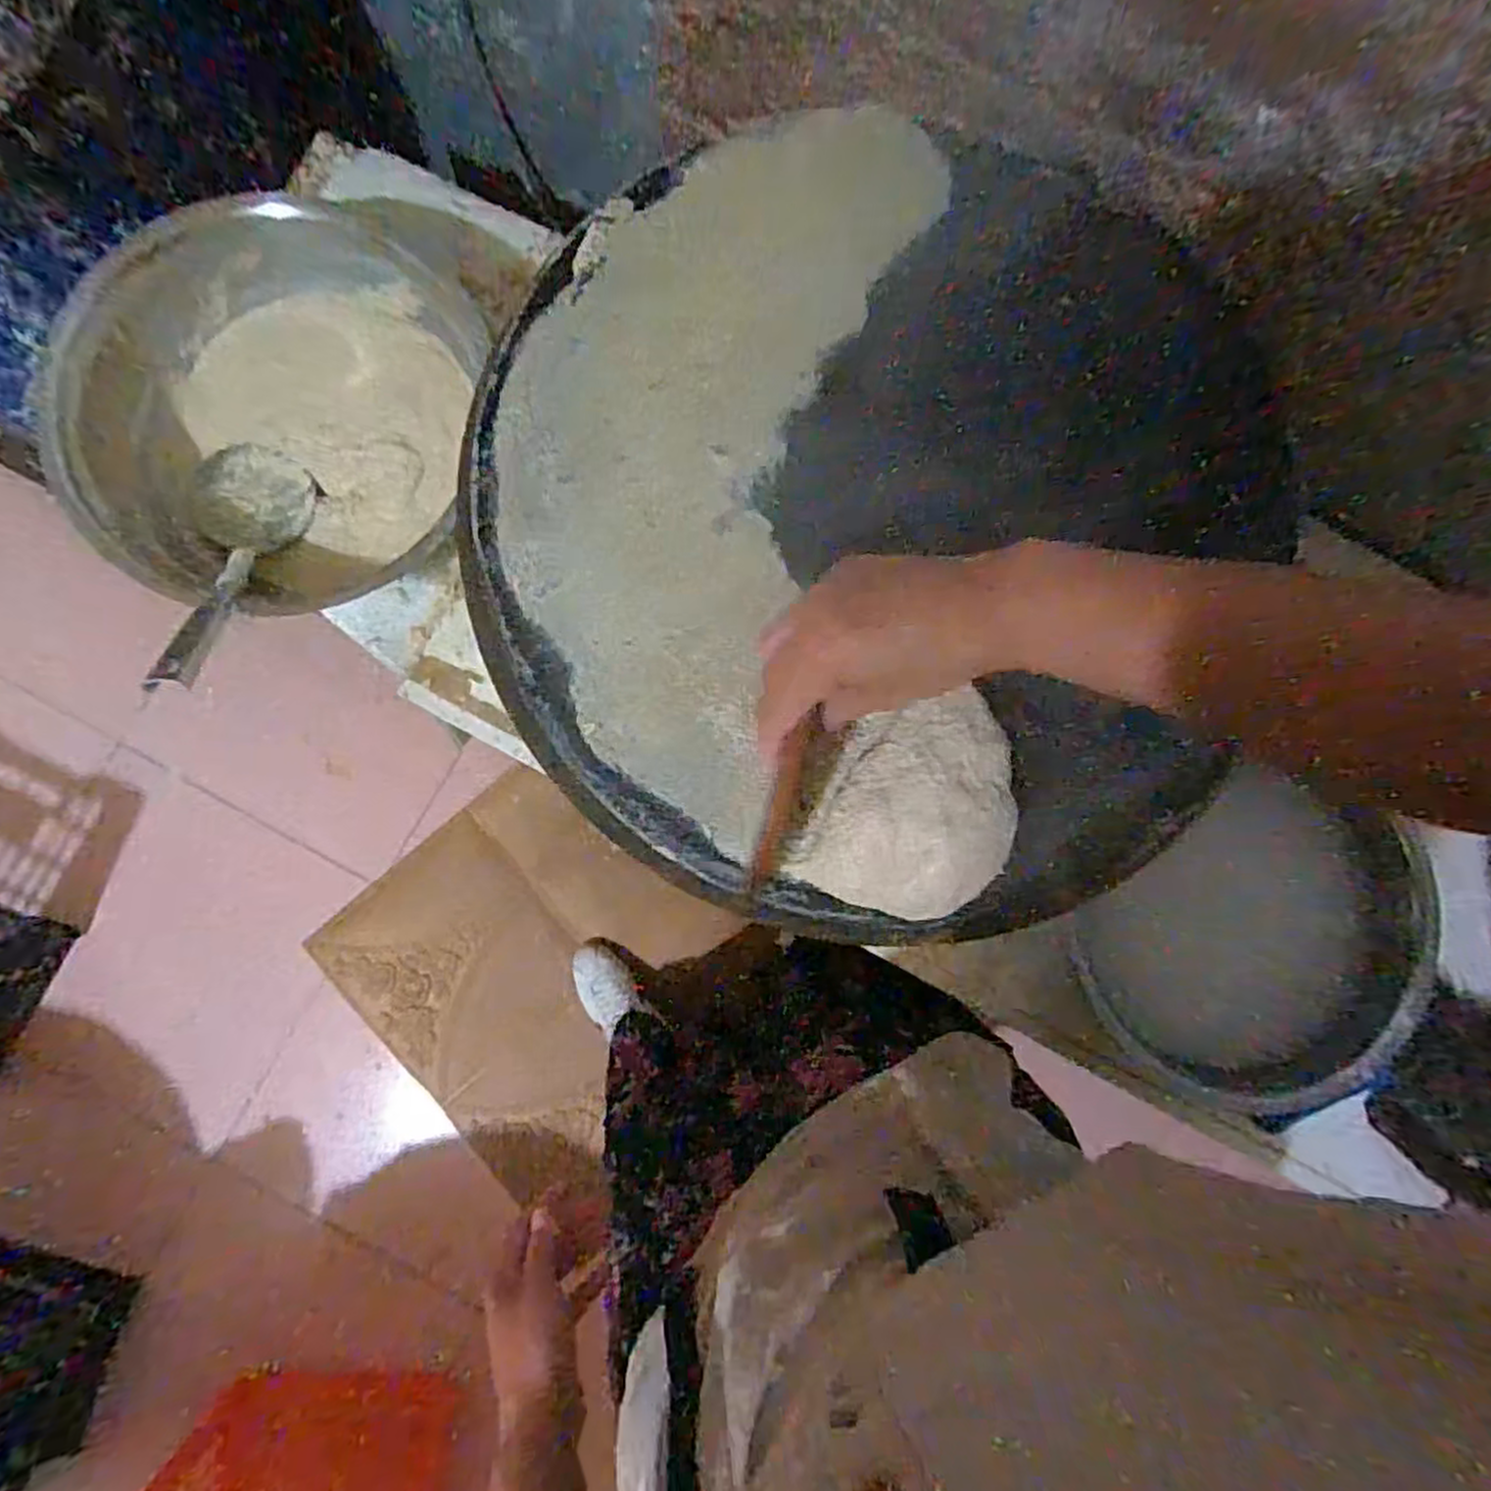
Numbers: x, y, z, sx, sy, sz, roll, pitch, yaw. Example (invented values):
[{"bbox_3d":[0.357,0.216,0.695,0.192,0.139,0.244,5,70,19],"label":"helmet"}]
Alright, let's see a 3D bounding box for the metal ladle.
[{"bbox_3d":[-0.444,-0.159,0.647,0.093,0.077,0.283,-11,48,-5],"label":"metal ladle"}]

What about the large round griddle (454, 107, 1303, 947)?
[{"bbox_3d":[0.075,-0.152,0.461,0.481,0.052,0.504,0,85,-4],"label":"large round griddle"}]

